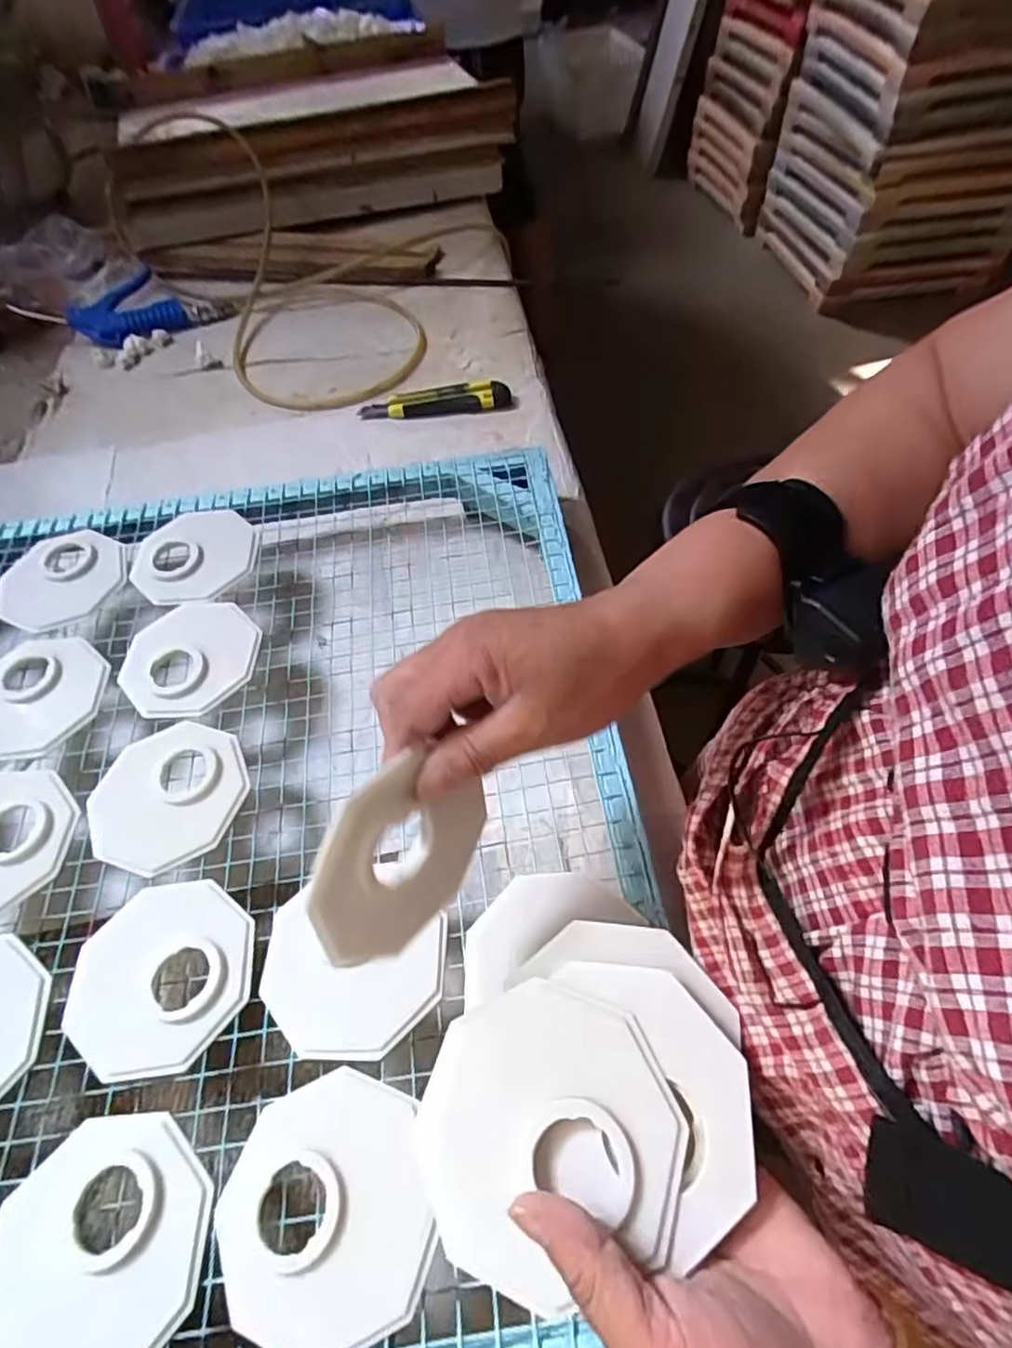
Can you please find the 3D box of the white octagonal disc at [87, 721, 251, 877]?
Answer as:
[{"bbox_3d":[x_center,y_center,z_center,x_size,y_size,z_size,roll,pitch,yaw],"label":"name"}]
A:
[{"bbox_3d":[-0.225,0.079,0.423,0.099,0.005,0.099,-25,58,-13],"label":"white octagonal disc"}]

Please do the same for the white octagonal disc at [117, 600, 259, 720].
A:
[{"bbox_3d":[-0.239,-0.014,0.482,0.094,0.009,0.099,37,65,25],"label":"white octagonal disc"}]

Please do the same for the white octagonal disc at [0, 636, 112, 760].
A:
[{"bbox_3d":[-0.350,0.013,0.475,0.099,0.014,0.106,-9,56,-3],"label":"white octagonal disc"}]

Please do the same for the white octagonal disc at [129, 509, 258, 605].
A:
[{"bbox_3d":[-0.264,-0.102,0.542,0.102,0.011,0.102,-38,62,-20],"label":"white octagonal disc"}]

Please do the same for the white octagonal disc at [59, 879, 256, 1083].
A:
[{"bbox_3d":[-0.195,0.169,0.361,0.098,0.005,0.099,28,62,21],"label":"white octagonal disc"}]

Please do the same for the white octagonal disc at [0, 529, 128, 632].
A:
[{"bbox_3d":[-0.374,-0.083,0.536,0.096,0.012,0.096,-19,57,-9],"label":"white octagonal disc"}]

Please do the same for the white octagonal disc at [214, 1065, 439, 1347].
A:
[{"bbox_3d":[-0.085,0.247,0.296,0.095,0.008,0.100,-13,56,-5],"label":"white octagonal disc"}]

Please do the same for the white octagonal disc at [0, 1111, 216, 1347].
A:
[{"bbox_3d":[-0.189,0.265,0.291,0.099,0.008,0.100,33,64,23],"label":"white octagonal disc"}]

